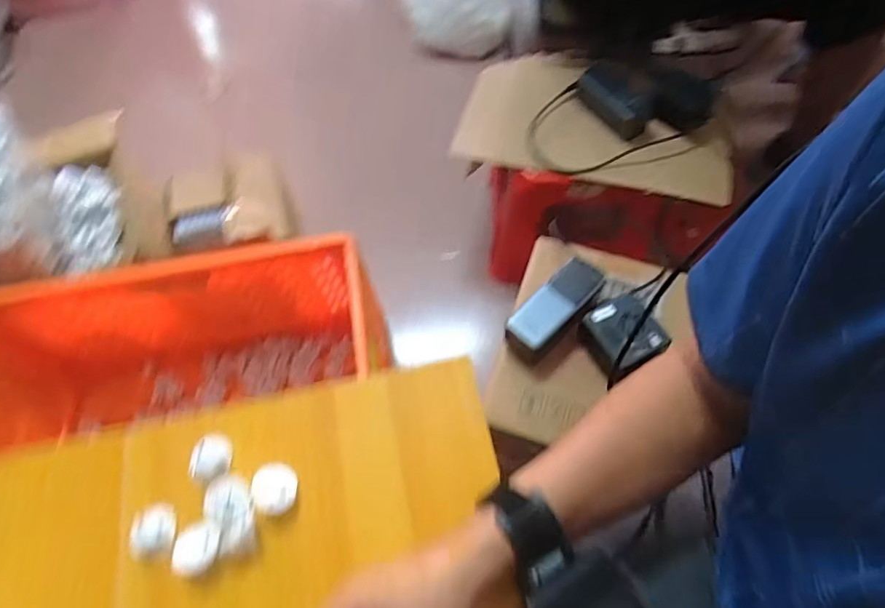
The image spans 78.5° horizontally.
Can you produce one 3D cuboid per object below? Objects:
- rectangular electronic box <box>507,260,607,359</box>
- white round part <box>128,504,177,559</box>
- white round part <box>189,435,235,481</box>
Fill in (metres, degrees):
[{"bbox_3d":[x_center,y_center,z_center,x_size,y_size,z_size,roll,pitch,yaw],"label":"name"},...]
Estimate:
[{"bbox_3d":[0.142,0.005,0.674,0.135,0.051,0.053,-41,67,-17],"label":"rectangular electronic box"},{"bbox_3d":[-0.219,0.172,0.410,0.028,0.012,0.037,1,62,4],"label":"white round part"},{"bbox_3d":[-0.186,0.123,0.436,0.030,0.008,0.037,4,62,5],"label":"white round part"}]

